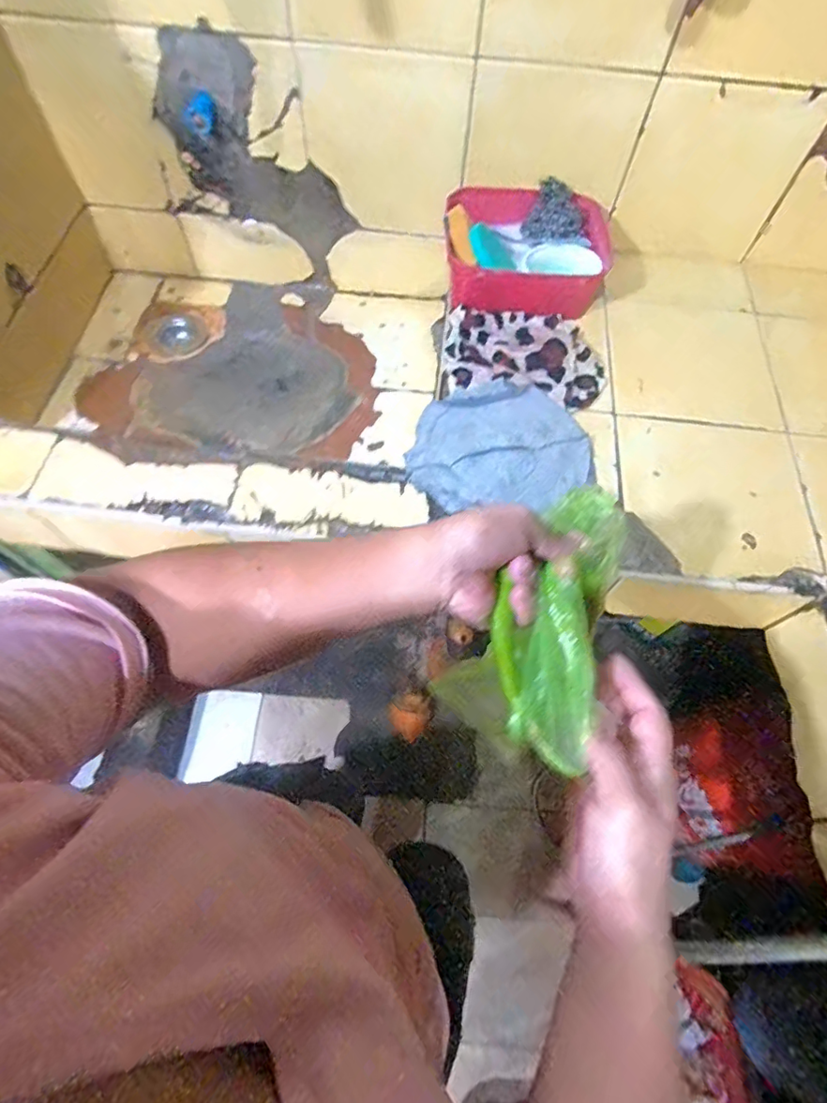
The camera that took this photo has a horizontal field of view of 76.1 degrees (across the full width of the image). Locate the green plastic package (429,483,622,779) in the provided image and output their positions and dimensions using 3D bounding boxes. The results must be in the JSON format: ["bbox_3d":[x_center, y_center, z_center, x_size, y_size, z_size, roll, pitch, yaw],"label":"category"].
[{"bbox_3d":[0.091,0.041,0.346,0.085,0.042,0.174,25,73,10],"label":"green plastic package"}]

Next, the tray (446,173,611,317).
[{"bbox_3d":[0.147,-0.378,0.668,0.212,0.075,0.177,-1,63,-3],"label":"tray"}]

